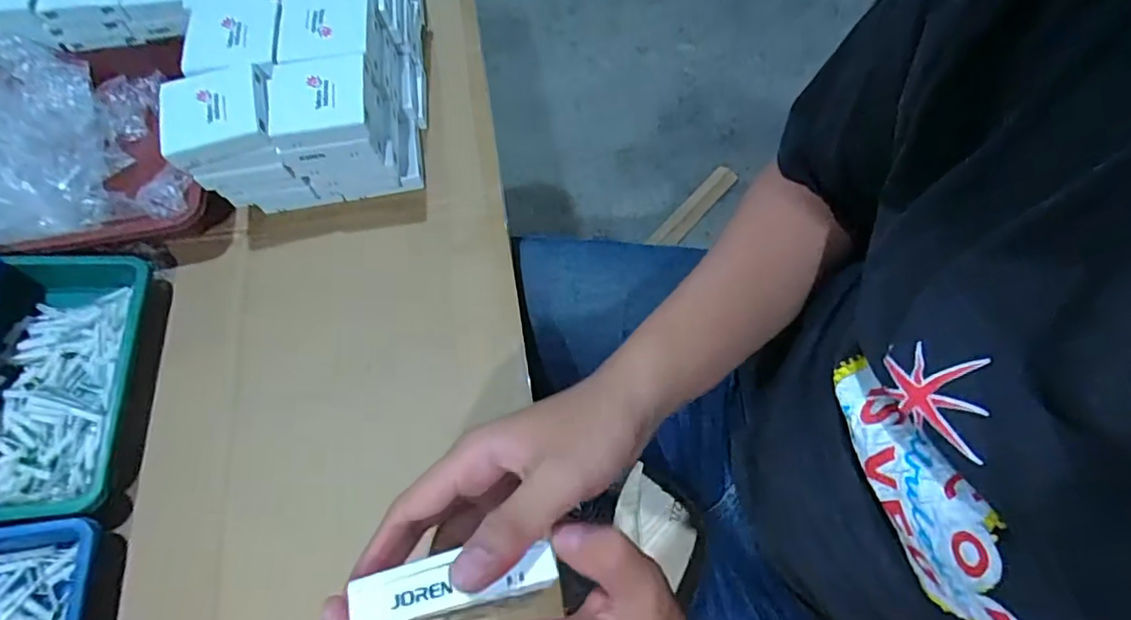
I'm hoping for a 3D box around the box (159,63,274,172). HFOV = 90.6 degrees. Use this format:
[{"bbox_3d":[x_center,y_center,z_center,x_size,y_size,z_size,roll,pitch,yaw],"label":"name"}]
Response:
[{"bbox_3d":[-0.311,-0.173,0.499,0.086,0.031,0.082,-12,64,-6],"label":"box"}]

